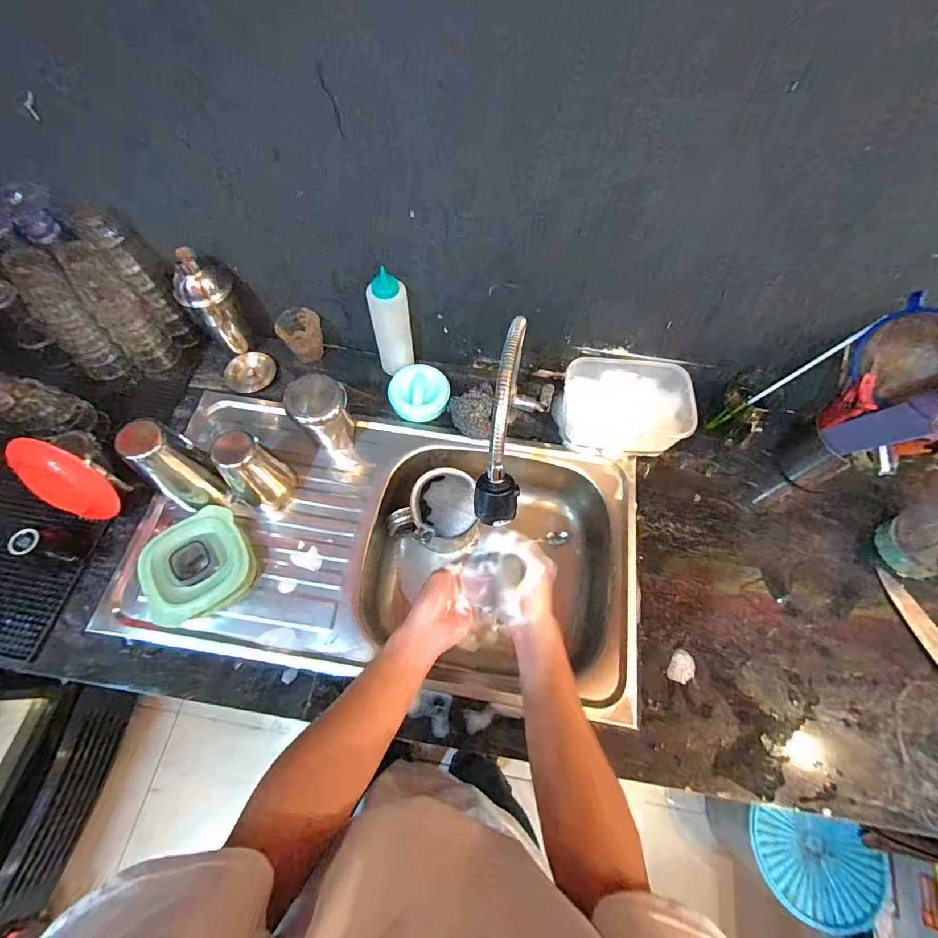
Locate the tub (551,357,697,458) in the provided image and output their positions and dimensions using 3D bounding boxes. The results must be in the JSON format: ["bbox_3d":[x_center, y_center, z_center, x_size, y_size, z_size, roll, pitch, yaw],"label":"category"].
[{"bbox_3d":[0.252,-0.102,0.738,0.207,0.083,0.147,7,65,2],"label":"tub"}]

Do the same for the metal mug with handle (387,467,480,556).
[{"bbox_3d":[-0.059,0.080,0.745,0.143,0.117,0.120,-2,65,-3],"label":"metal mug with handle"}]

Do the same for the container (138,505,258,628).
[{"bbox_3d":[-0.379,0.135,0.621,0.134,0.054,0.133,-28,69,-14],"label":"container"}]

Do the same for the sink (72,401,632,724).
[{"bbox_3d":[-0.119,0.130,0.726,0.747,0.136,0.395,9,65,2],"label":"sink"}]

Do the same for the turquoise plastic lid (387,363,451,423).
[{"bbox_3d":[-0.085,-0.130,0.767,0.099,0.031,0.105,10,65,3],"label":"turquoise plastic lid"}]

